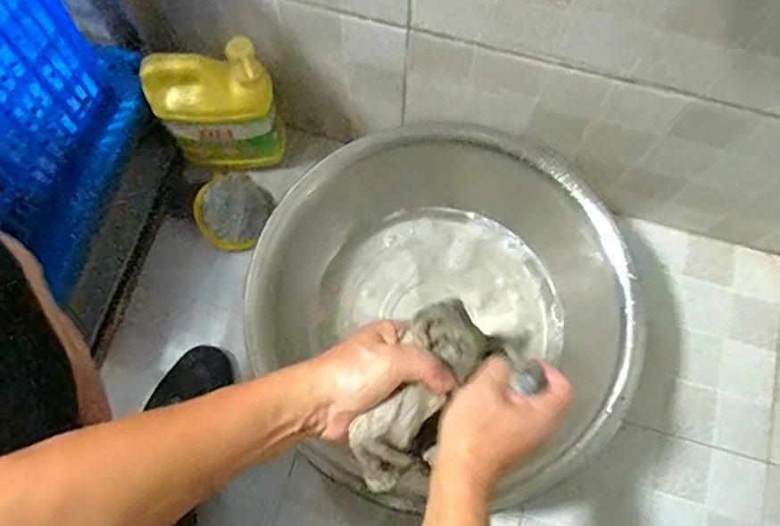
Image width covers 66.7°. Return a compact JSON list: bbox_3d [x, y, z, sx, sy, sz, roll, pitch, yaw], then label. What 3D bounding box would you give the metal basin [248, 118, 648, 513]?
[{"bbox_3d":[0.069,0.057,0.757,0.445,0.155,0.441,0,72,-1],"label":"metal basin"}]

